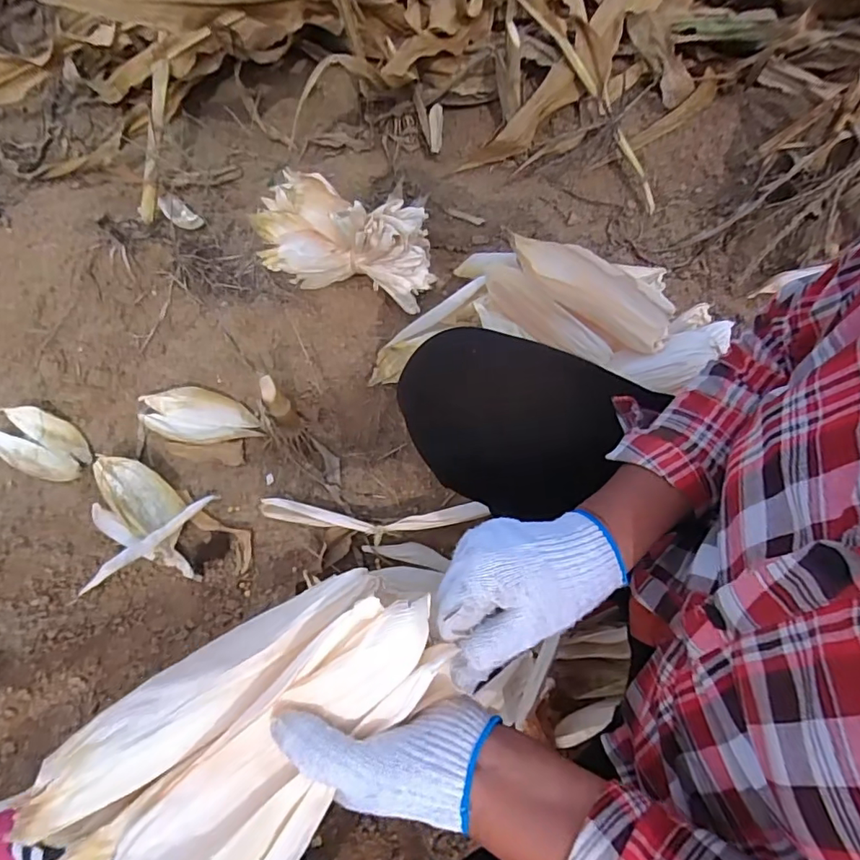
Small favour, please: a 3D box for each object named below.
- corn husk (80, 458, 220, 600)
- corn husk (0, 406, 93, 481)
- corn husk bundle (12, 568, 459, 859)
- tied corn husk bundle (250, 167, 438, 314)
[{"bbox_3d":[-0.446,0.134,0.843,0.185,0.048,0.223,-14,62,-6],"label":"corn husk"},{"bbox_3d":[-0.686,0.025,0.936,0.215,0.050,0.103,19,64,12],"label":"corn husk"},{"bbox_3d":[-0.108,0.185,0.315,0.241,0.054,0.136,-38,67,-17],"label":"corn husk bundle"},{"bbox_3d":[-0.137,-0.335,0.878,0.271,0.157,0.214,2,62,7],"label":"tied corn husk bundle"}]

